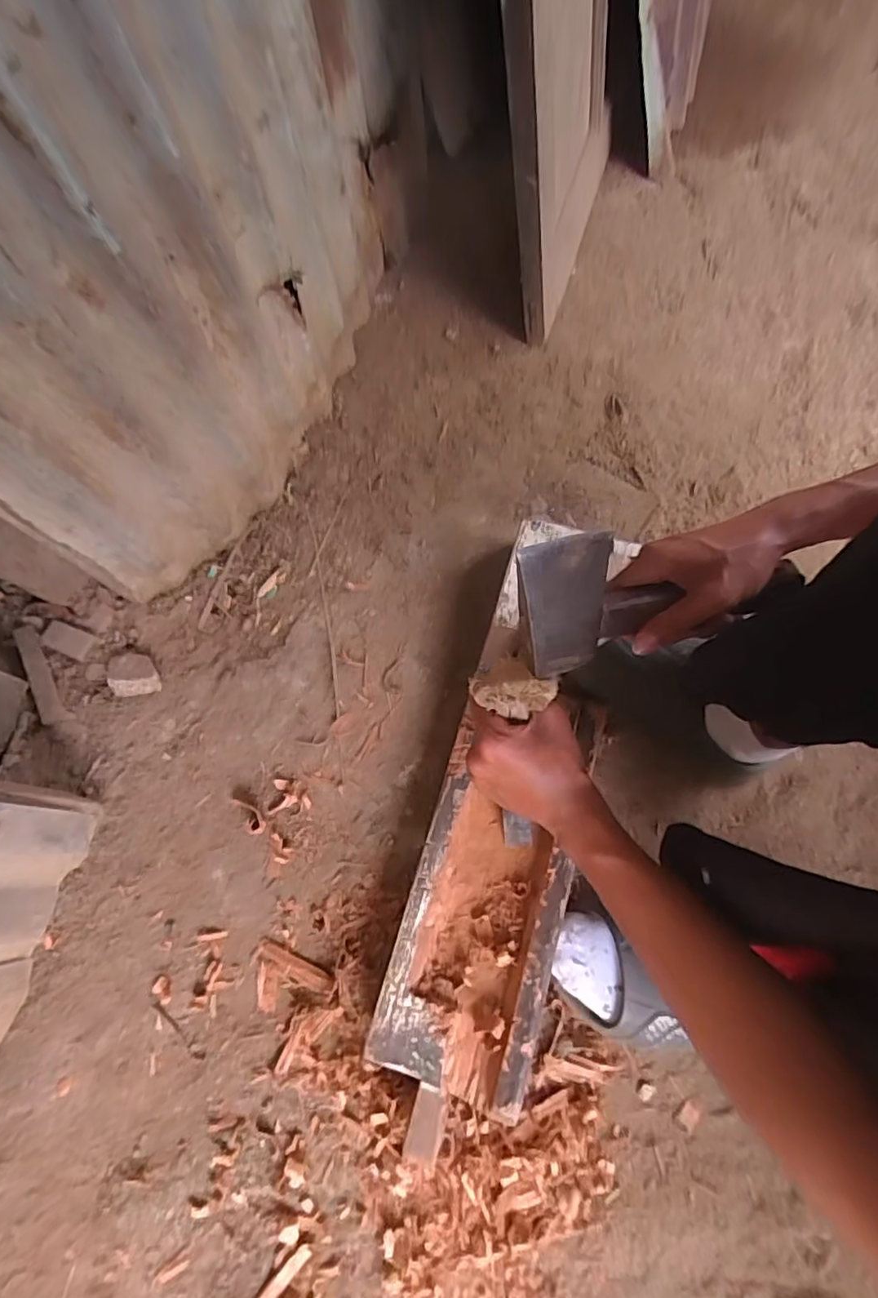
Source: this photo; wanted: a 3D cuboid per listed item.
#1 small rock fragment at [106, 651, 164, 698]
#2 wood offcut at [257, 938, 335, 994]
[{"bbox_3d":[-0.345,0.029,0.640,0.059,0.019,0.048,-8,70,-2],"label":"small rock fragment"},{"bbox_3d":[-0.137,0.302,0.538,0.080,0.009,0.020,23,72,9],"label":"wood offcut"}]

